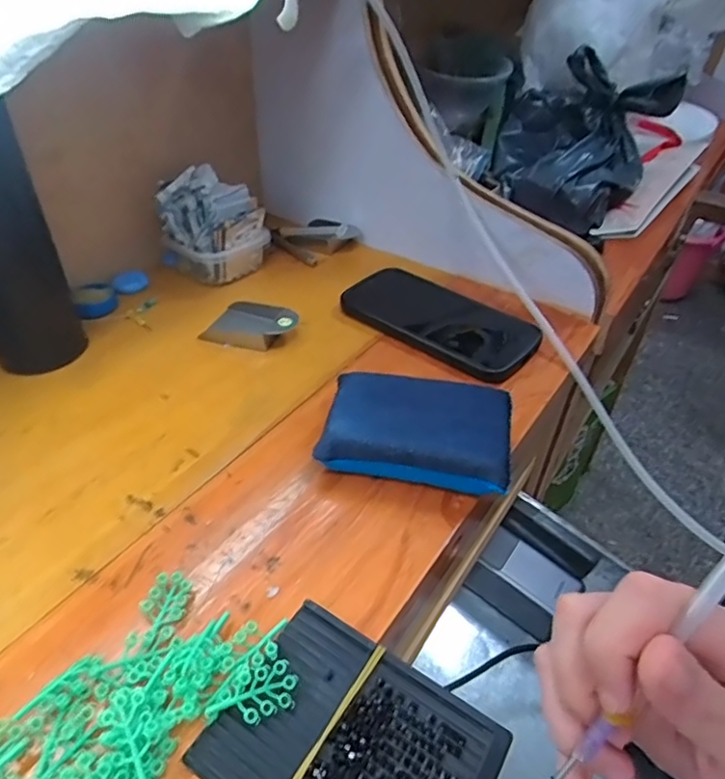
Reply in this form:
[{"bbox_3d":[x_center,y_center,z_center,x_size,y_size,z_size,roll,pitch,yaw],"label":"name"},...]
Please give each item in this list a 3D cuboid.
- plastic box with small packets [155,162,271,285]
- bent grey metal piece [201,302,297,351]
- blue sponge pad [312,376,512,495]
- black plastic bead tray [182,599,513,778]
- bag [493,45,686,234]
[{"bbox_3d":[-0.132,-0.147,0.521,0.061,0.085,0.082,30,47,30],"label":"plastic box with small packets"},{"bbox_3d":[-0.090,-0.054,0.464,0.073,0.019,0.052,17,42,18],"label":"bent grey metal piece"},{"bbox_3d":[0.035,0.026,0.362,0.110,0.032,0.072,10,40,10],"label":"blue sponge pad"},{"bbox_3d":[-0.004,0.147,0.234,0.106,0.006,0.082,23,44,24],"label":"black plastic bead tray"},{"bbox_3d":[0.248,-0.280,0.650,0.180,0.126,0.179,10,40,9],"label":"bag"}]

